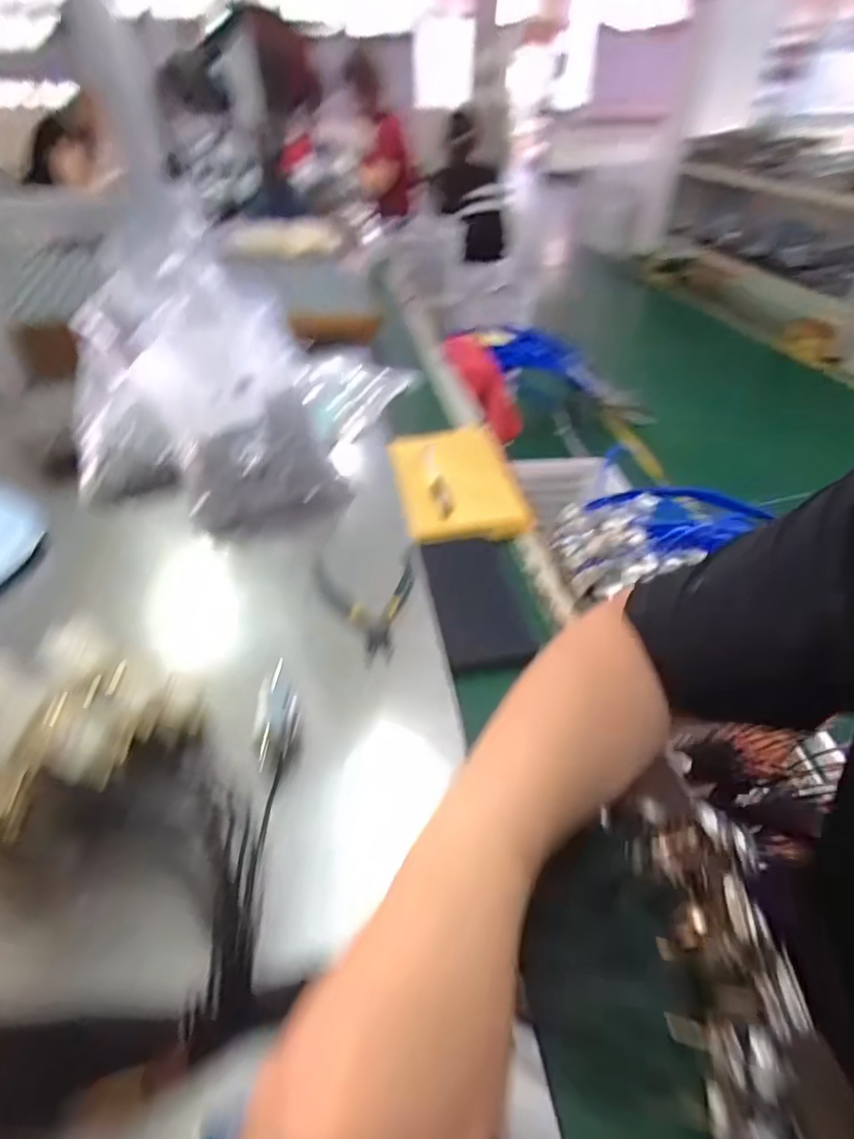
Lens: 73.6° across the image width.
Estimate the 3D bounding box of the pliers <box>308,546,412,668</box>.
[{"bbox_3d":[-0.042,0.024,0.478,0.093,0.017,0.128,-10,41,-13],"label":"pliers"}]

